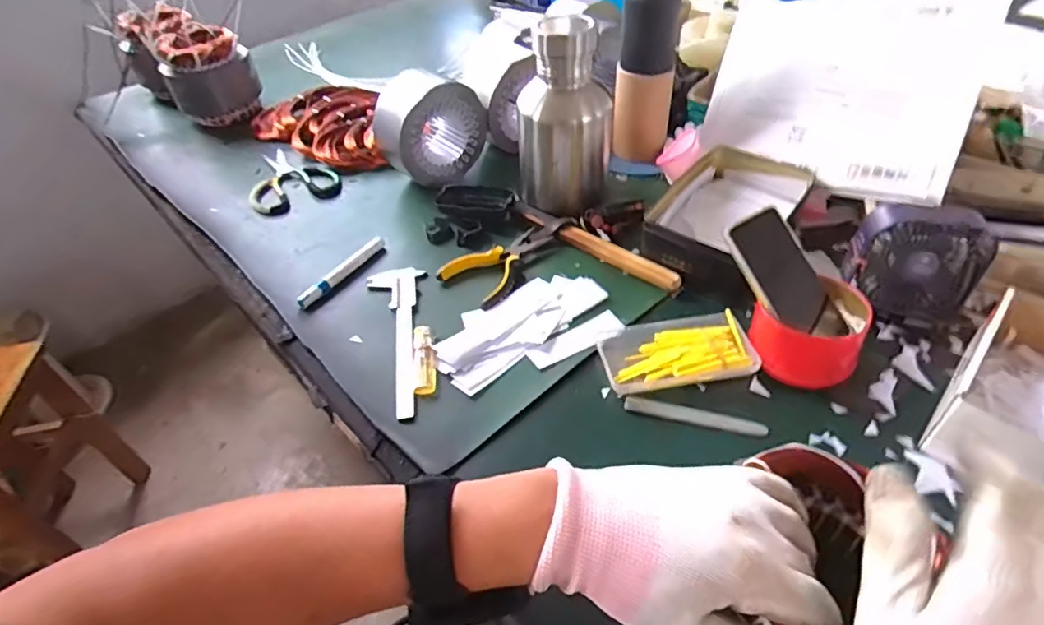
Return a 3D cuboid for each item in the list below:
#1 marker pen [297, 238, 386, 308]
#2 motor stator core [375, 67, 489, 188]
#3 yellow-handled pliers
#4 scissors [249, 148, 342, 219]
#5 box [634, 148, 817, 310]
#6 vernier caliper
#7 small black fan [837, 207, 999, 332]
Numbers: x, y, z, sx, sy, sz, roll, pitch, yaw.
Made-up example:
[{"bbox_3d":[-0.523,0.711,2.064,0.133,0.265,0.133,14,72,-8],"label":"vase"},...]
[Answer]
[{"bbox_3d":[-0.223,-0.052,0.723,0.010,0.017,0.143,21,50,25],"label":"marker pen"},{"bbox_3d":[-0.135,-0.276,0.855,0.148,0.136,0.105,-28,49,-22],"label":"motor stator core"},{"bbox_3d":[-0.020,-0.066,0.714,0.147,0.016,0.088,-37,52,-28],"label":"yellow-handled pliers"},{"bbox_3d":[-0.370,-0.217,0.917,0.131,0.023,0.193,-26,47,-18],"label":"scissors"},{"bbox_3d":[0.257,-0.124,0.726,0.149,0.047,0.249,24,51,26],"label":"box"},{"bbox_3d":[-0.147,0.024,0.642,0.065,0.009,0.226,-6,44,0],"label":"vernier caliper"},{"bbox_3d":[0.412,-0.052,0.613,0.124,0.124,0.040,6,17,8],"label":"small black fan"}]

